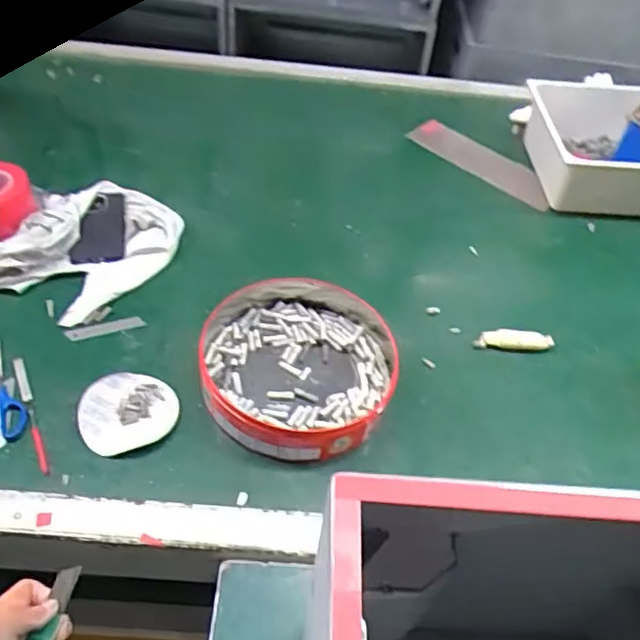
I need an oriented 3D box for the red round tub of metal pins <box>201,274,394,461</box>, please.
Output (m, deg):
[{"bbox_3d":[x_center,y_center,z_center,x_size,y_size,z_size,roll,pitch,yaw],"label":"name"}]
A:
[{"bbox_3d":[-0.026,0.060,0.815,0.254,0.054,0.274,3,48,-3],"label":"red round tub of metal pins"}]

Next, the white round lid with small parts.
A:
[{"bbox_3d":[-0.238,0.112,0.761,0.117,0.015,0.107,3,48,-3],"label":"white round lid with small parts"}]

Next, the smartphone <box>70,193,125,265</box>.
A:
[{"bbox_3d":[-0.345,-0.146,0.959,0.074,0.010,0.140,-5,60,-6],"label":"smartphone"}]

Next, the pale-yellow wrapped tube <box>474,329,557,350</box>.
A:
[{"bbox_3d":[0.282,0.029,0.896,0.111,0.018,0.030,5,48,-1],"label":"pale-yellow wrapped tube"}]

